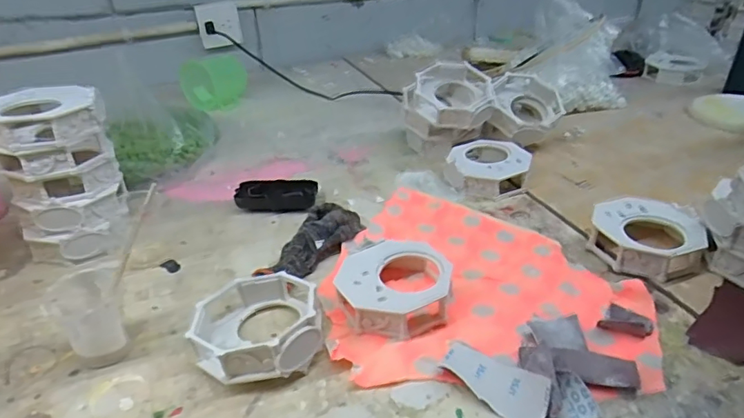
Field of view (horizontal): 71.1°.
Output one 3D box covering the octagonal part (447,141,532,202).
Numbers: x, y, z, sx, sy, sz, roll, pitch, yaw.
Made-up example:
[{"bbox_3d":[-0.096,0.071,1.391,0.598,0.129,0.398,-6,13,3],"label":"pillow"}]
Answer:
[{"bbox_3d":[0.168,-0.063,0.758,0.117,0.040,0.121,9,33,16],"label":"octagonal part"}]

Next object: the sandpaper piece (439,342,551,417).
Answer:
[{"bbox_3d":[0.106,0.146,0.448,0.043,0.014,0.099,-40,43,-25],"label":"sandpaper piece"}]

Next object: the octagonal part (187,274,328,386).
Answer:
[{"bbox_3d":[-0.108,0.107,0.493,0.116,0.049,0.120,-5,32,-5],"label":"octagonal part"}]

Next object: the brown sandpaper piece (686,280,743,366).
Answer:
[{"bbox_3d":[0.354,0.105,0.503,0.056,0.018,0.119,26,41,37],"label":"brown sandpaper piece"}]

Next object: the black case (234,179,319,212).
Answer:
[{"bbox_3d":[-0.132,-0.017,0.719,0.107,0.025,0.058,1,32,4],"label":"black case"}]

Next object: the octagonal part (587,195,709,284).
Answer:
[{"bbox_3d":[0.317,0.030,0.598,0.118,0.042,0.113,15,35,24],"label":"octagonal part"}]

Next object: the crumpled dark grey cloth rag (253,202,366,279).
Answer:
[{"bbox_3d":[-0.063,0.041,0.619,0.064,0.027,0.163,11,34,20],"label":"crumpled dark grey cloth rag"}]

